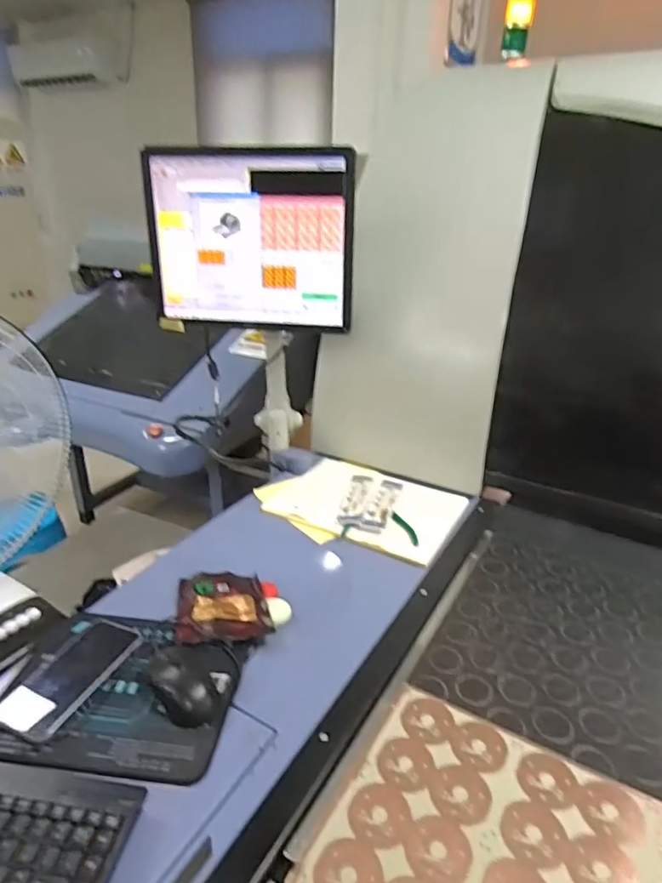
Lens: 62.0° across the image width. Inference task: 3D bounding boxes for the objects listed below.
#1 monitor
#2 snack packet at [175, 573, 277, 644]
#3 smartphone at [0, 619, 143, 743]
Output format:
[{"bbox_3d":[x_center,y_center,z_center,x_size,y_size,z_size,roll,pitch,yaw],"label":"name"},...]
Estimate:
[{"bbox_3d":[-0.143,-0.357,0.992,0.372,0.288,0.068,5,25,8],"label":"monitor"},{"bbox_3d":[-0.149,0.227,0.760,0.120,0.033,0.143,-5,25,-15],"label":"snack packet"},{"bbox_3d":[-0.303,0.266,0.639,0.093,0.009,0.150,11,26,19],"label":"smartphone"}]

